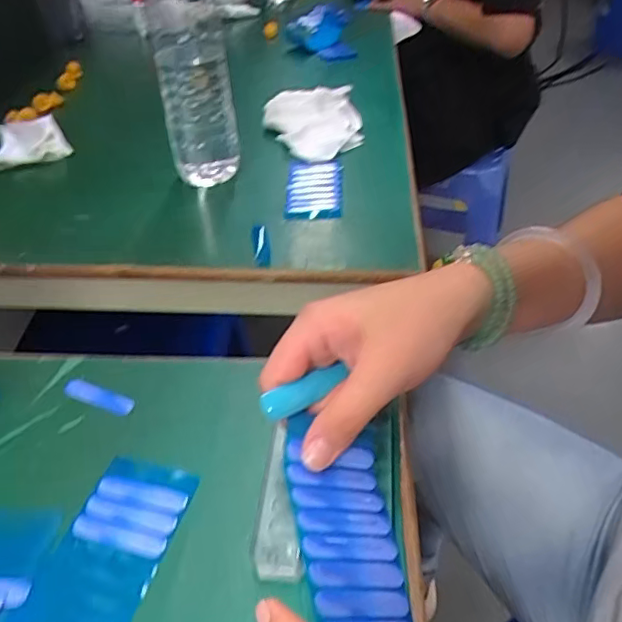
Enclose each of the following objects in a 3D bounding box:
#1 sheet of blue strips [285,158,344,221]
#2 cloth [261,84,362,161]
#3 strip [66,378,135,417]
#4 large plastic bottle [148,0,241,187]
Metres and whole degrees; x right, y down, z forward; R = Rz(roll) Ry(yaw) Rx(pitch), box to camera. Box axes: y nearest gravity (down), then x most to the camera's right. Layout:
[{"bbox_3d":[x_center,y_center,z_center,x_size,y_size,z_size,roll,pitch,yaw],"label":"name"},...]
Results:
[{"bbox_3d":[0.003,-0.122,0.552,0.054,0.004,0.118,-2,39,5],"label":"sheet of blue strips"},{"bbox_3d":[0.002,-0.228,0.654,0.110,0.029,0.169,0,41,1],"label":"cloth"},{"bbox_3d":[-0.135,0.053,0.356,0.053,0.004,0.013,16,44,18],"label":"strip"},{"bbox_3d":[-0.110,-0.233,0.519,0.068,0.220,0.073,-9,42,-9],"label":"large plastic bottle"}]

